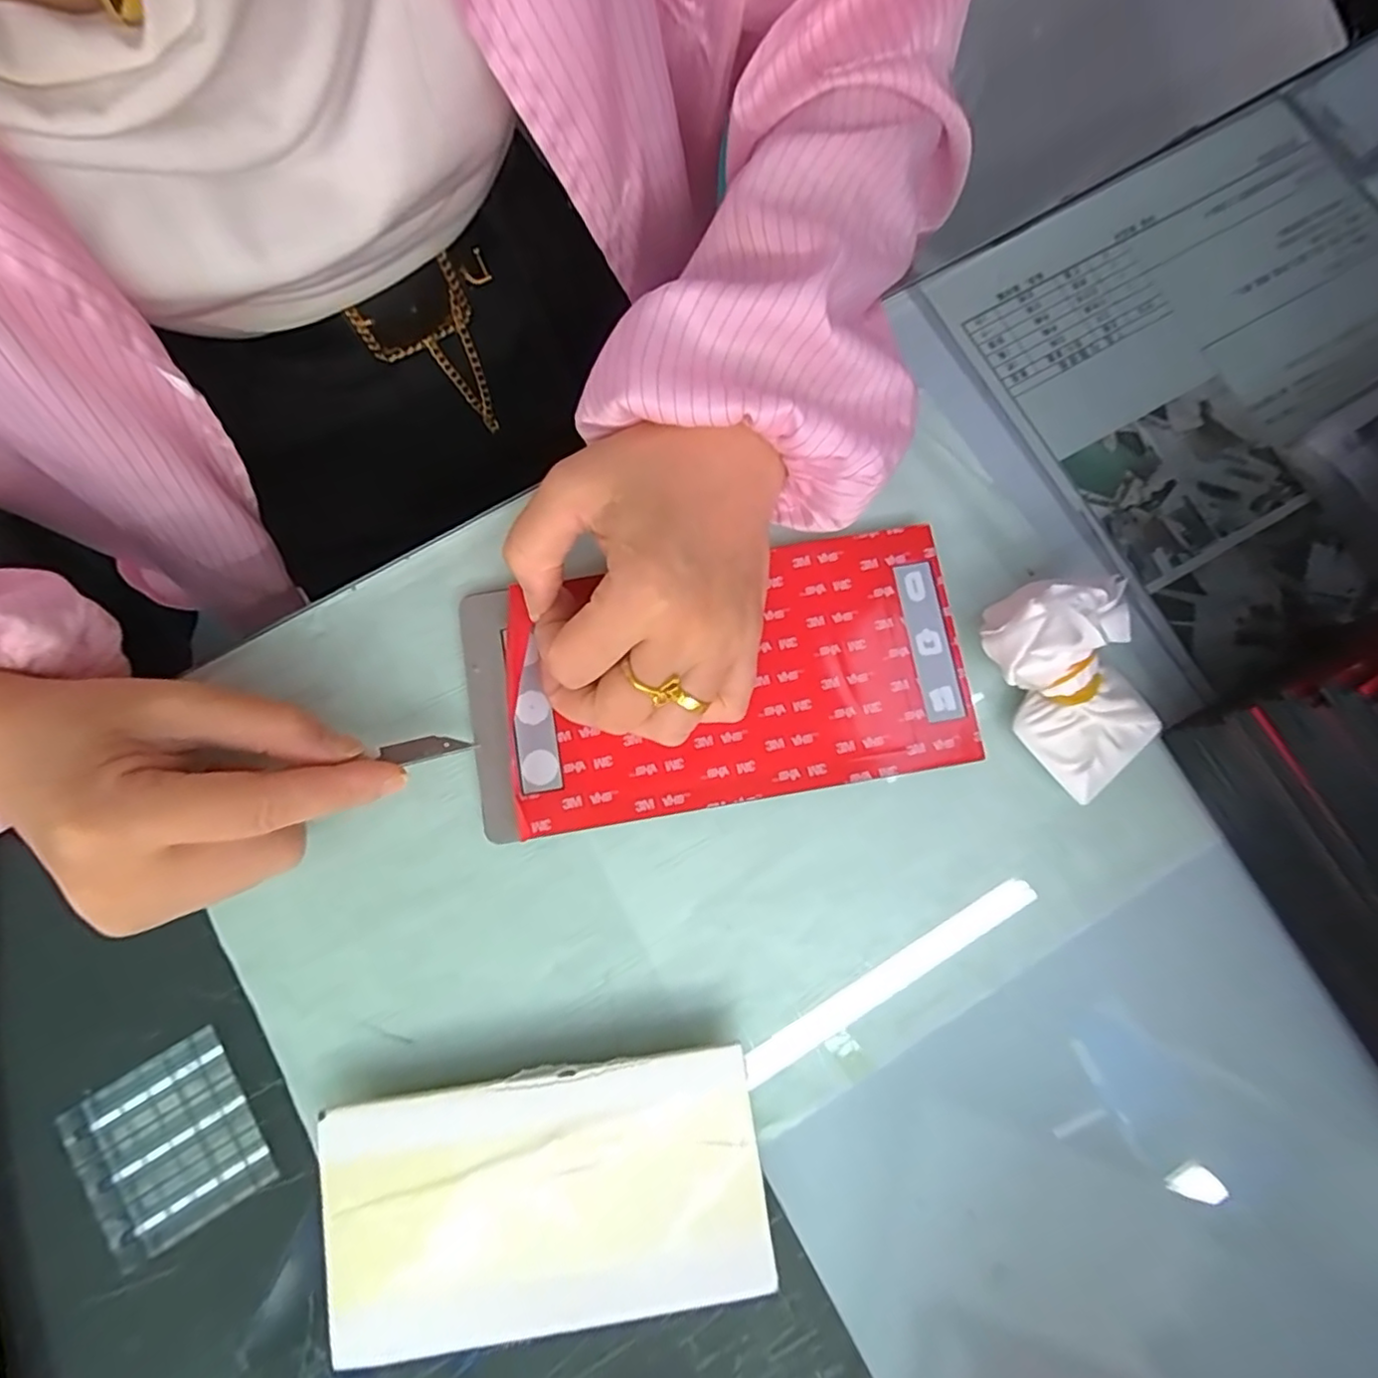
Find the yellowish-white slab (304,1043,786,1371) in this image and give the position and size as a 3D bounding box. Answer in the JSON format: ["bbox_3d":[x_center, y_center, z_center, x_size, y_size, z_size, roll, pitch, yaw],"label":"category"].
[{"bbox_3d":[-0.050,0.178,0.219,0.149,0.014,0.080,-9,80,-3],"label":"yellowish-white slab"}]

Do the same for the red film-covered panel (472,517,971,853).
[{"bbox_3d":[0.011,-0.003,0.248,0.198,0.008,0.105,-14,80,-4],"label":"red film-covered panel"}]

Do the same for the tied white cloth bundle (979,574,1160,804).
[{"bbox_3d":[0.150,-0.004,0.236,0.049,0.040,0.080,-32,82,-6],"label":"tied white cloth bundle"}]

